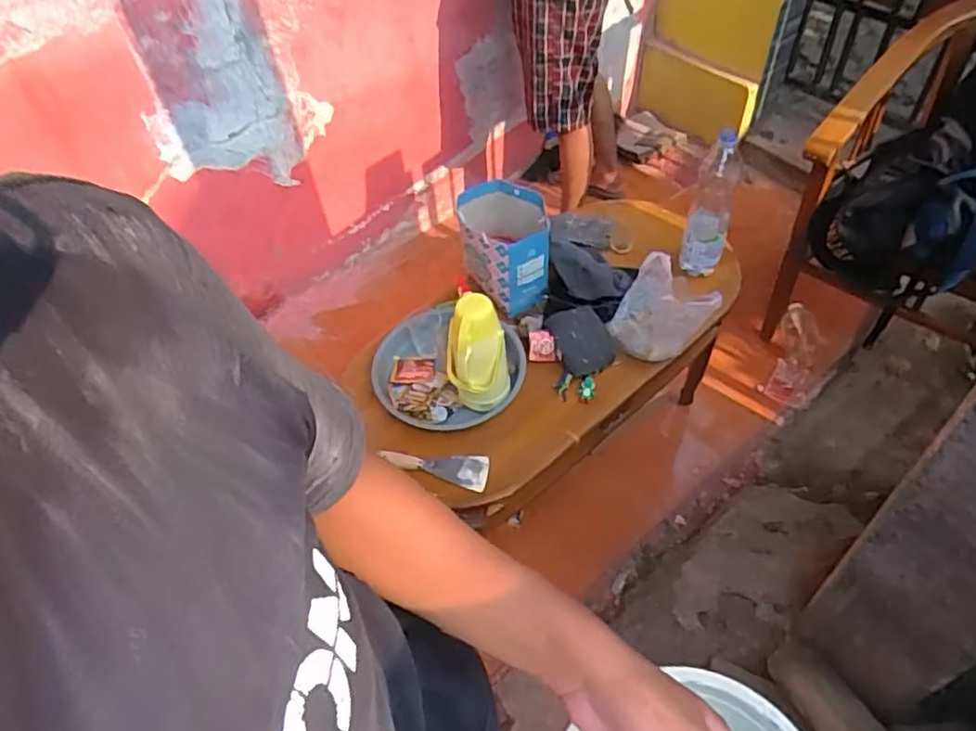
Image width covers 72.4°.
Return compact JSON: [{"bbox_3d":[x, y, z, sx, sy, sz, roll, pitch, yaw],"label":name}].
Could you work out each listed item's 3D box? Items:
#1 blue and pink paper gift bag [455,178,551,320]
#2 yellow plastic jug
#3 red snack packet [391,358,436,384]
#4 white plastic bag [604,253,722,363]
[{"bbox_3d":[0.031,-0.236,1.382,0.183,0.244,0.174,-16,41,-11],"label":"blue and pink paper gift bag"},{"bbox_3d":[-0.020,-0.018,1.179,0.106,0.242,0.100,0,52,5],"label":"yellow plastic jug"},{"bbox_3d":[-0.149,0.010,1.324,0.081,0.010,0.071,1,52,5],"label":"red snack packet"},{"bbox_3d":[0.336,-0.108,1.322,0.176,0.100,0.177,-33,57,-20],"label":"white plastic bag"}]

